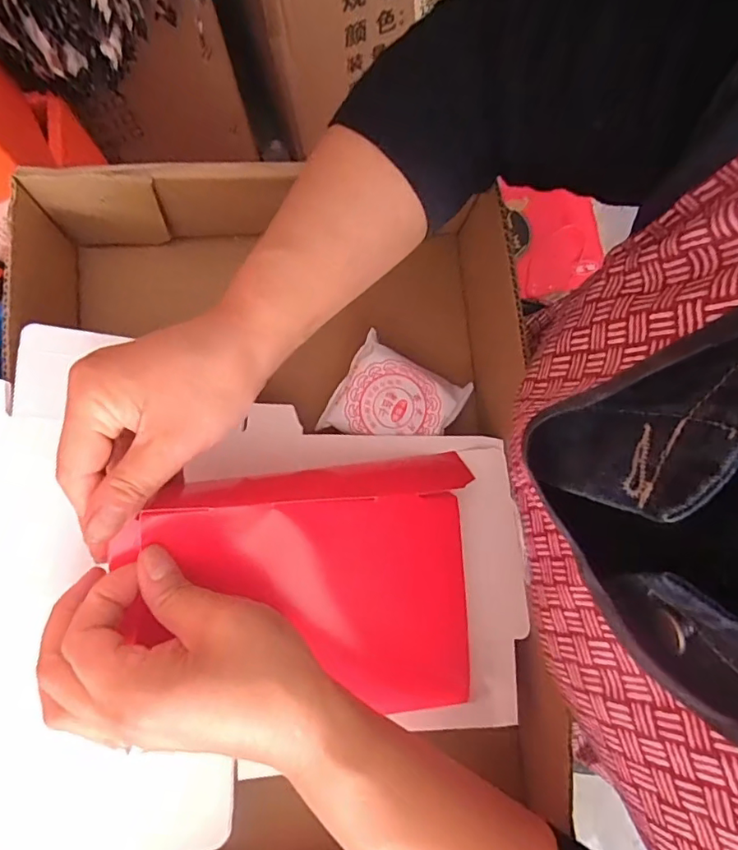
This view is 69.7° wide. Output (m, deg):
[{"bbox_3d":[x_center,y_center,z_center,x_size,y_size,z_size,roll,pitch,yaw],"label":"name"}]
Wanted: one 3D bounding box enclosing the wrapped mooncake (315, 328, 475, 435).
[{"bbox_3d":[0.021,-0.017,0.385,0.085,0.023,0.076,27,81,6],"label":"wrapped mooncake"}]

